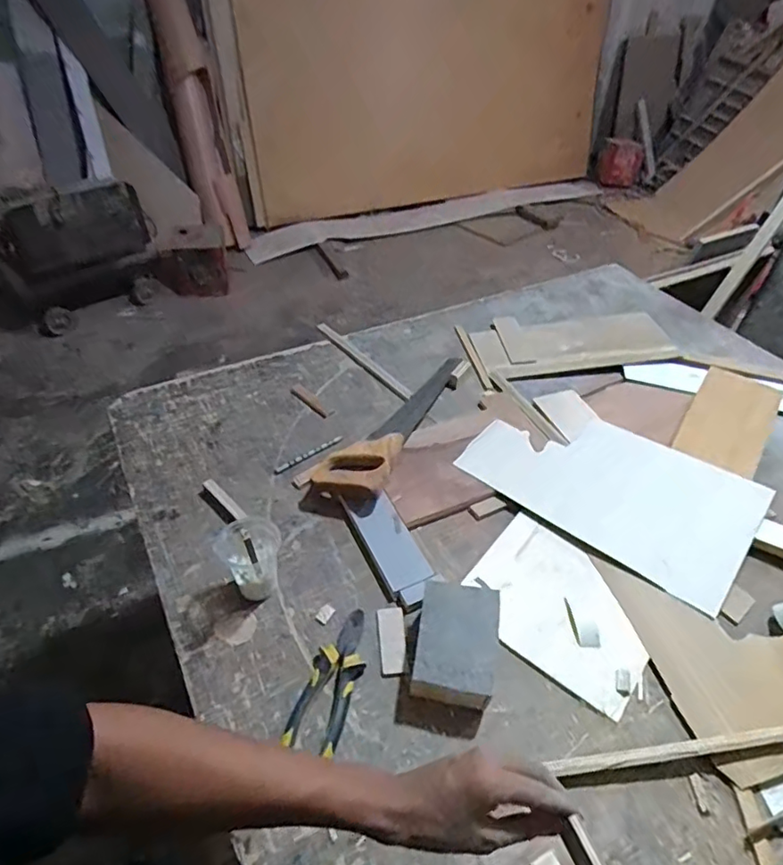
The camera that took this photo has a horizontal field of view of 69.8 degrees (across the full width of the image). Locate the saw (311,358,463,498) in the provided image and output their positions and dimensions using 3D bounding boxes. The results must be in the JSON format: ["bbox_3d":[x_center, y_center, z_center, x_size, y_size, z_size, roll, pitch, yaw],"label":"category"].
[{"bbox_3d":[0.012,-0.034,0.918,0.119,0.044,0.388,17,46,16],"label":"saw"}]

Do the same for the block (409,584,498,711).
[{"bbox_3d":[0.072,0.239,0.636,0.098,0.055,0.118,7,44,5],"label":"block"}]

